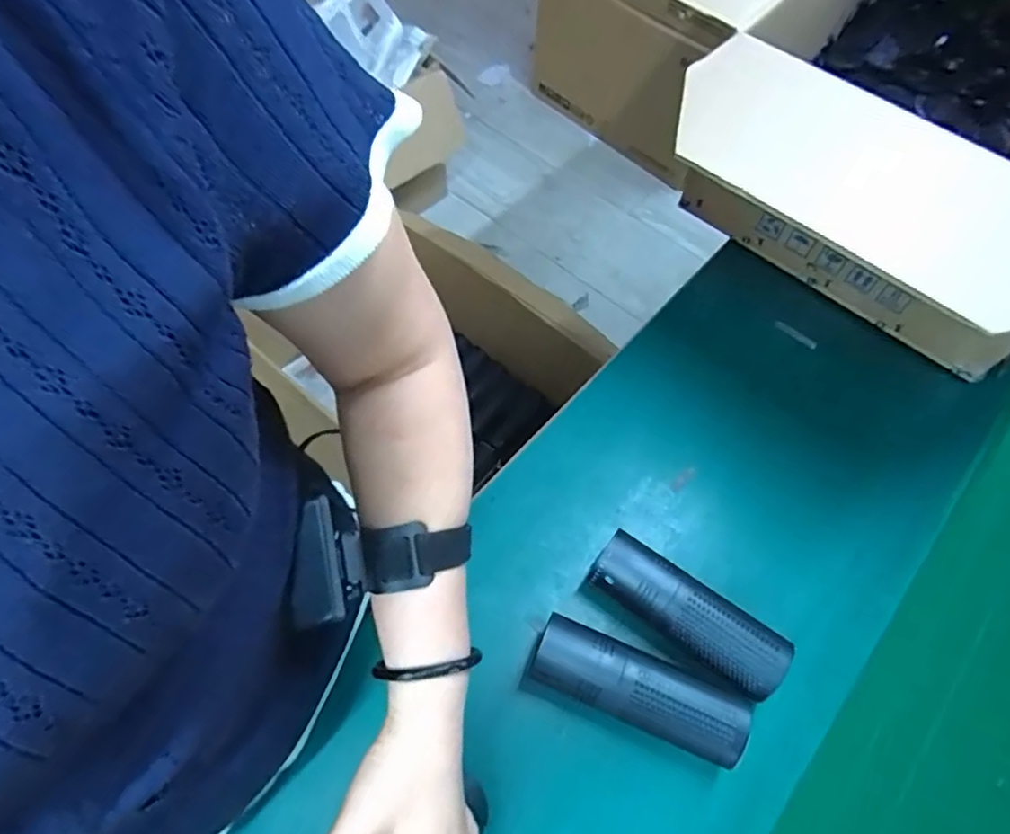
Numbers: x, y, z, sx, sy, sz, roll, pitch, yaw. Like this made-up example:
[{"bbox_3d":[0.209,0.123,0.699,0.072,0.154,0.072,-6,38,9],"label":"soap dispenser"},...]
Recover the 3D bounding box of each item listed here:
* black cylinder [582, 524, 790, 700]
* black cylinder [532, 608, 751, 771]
[{"bbox_3d":[0.149,0.165,0.507,0.162,0.053,0.052,35,65,15],"label":"black cylinder"},{"bbox_3d":[0.101,0.214,0.475,0.160,0.053,0.051,24,62,9],"label":"black cylinder"}]

